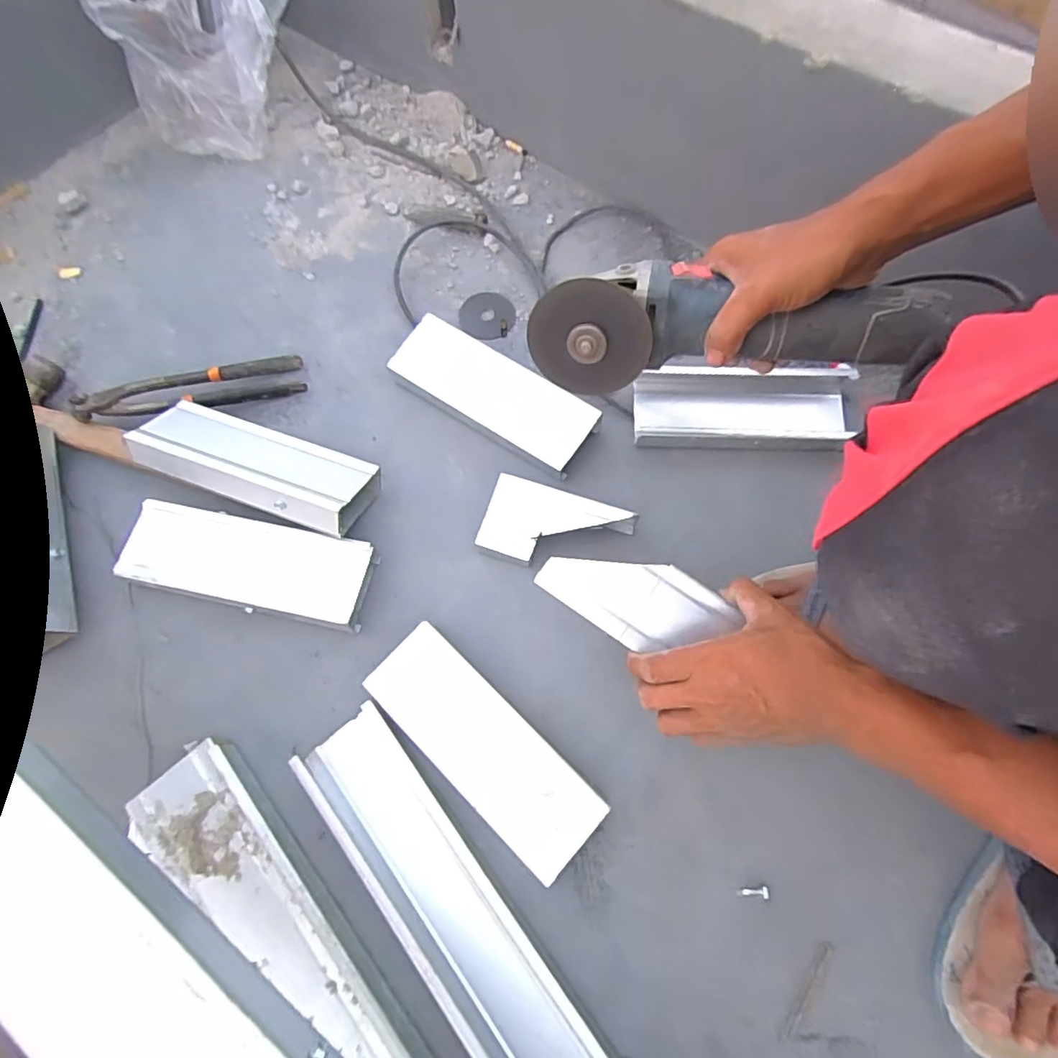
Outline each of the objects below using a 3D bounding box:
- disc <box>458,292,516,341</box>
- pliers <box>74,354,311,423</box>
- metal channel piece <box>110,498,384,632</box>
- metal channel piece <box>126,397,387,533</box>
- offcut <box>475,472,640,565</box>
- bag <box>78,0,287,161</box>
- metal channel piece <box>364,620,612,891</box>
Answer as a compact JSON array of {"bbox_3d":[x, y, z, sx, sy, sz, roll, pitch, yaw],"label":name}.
[{"bbox_3d":[-0.047,-0.246,0.643,0.063,0.008,0.064,0,70,0],"label":"disc"},{"bbox_3d":[-0.348,-0.143,0.585,0.217,0.013,0.048,-17,77,-15],"label":"pliers"},{"bbox_3d":[-0.258,0.035,0.527,0.221,0.037,0.080,12,70,4],"label":"metal channel piece"},{"bbox_3d":[-0.260,-0.062,0.539,0.218,0.033,0.081,19,52,5],"label":"metal channel piece"},{"bbox_3d":[0.025,0.005,0.534,0.131,0.039,0.075,19,71,6],"label":"offcut"},{"bbox_3d":[-0.388,-0.596,0.654,0.212,0.226,0.168,20,71,7],"label":"bag"},{"bbox_3d":[-0.038,0.178,0.467,0.210,0.037,0.073,42,75,13],"label":"metal channel piece"}]

